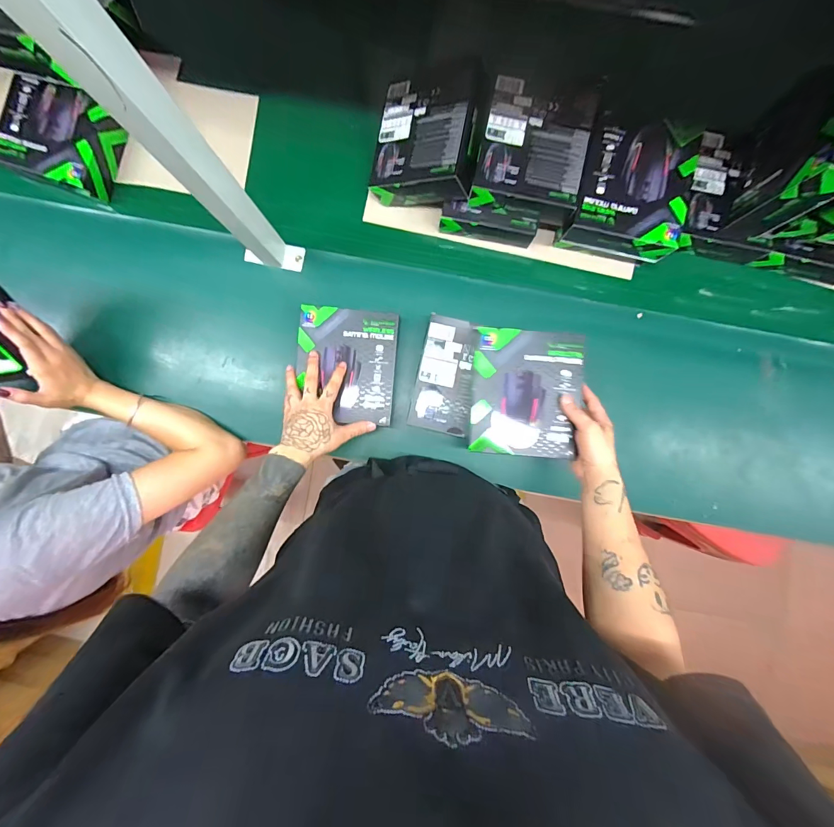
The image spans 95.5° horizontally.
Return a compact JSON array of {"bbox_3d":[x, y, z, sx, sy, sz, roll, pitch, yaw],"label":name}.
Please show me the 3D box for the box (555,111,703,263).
[{"bbox_3d":[0.325,-0.339,0.586,0.155,0.090,0.171,16,90,0],"label":"box"}]

